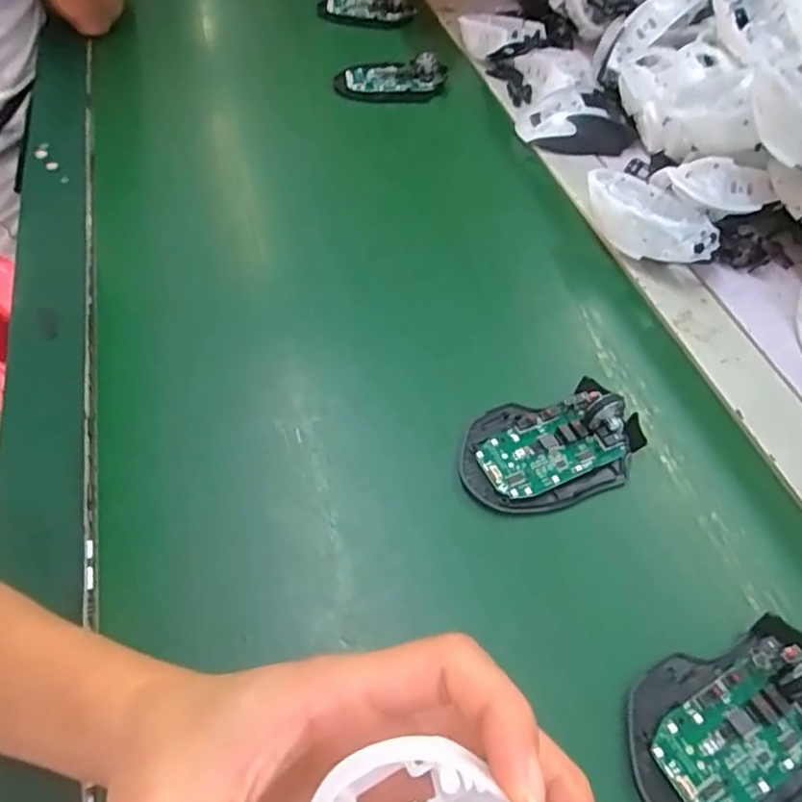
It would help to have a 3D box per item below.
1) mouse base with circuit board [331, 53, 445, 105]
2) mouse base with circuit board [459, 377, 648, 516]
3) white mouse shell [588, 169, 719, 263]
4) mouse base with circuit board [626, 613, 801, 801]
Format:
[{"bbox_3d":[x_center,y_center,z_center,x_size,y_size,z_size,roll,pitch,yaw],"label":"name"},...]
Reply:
[{"bbox_3d":[-0.011,-0.345,0.654,0.117,0.030,0.054,-1,53,-3],"label":"mouse base with circuit board"},{"bbox_3d":[0.093,0.024,0.373,0.113,0.029,0.072,-12,54,-11],"label":"mouse base with circuit board"},{"bbox_3d":[0.197,-0.143,0.496,0.072,0.039,0.113,-32,62,-25],"label":"white mouse shell"},{"bbox_3d":[0.159,0.148,0.283,0.110,0.031,0.072,-15,55,-13],"label":"mouse base with circuit board"}]

